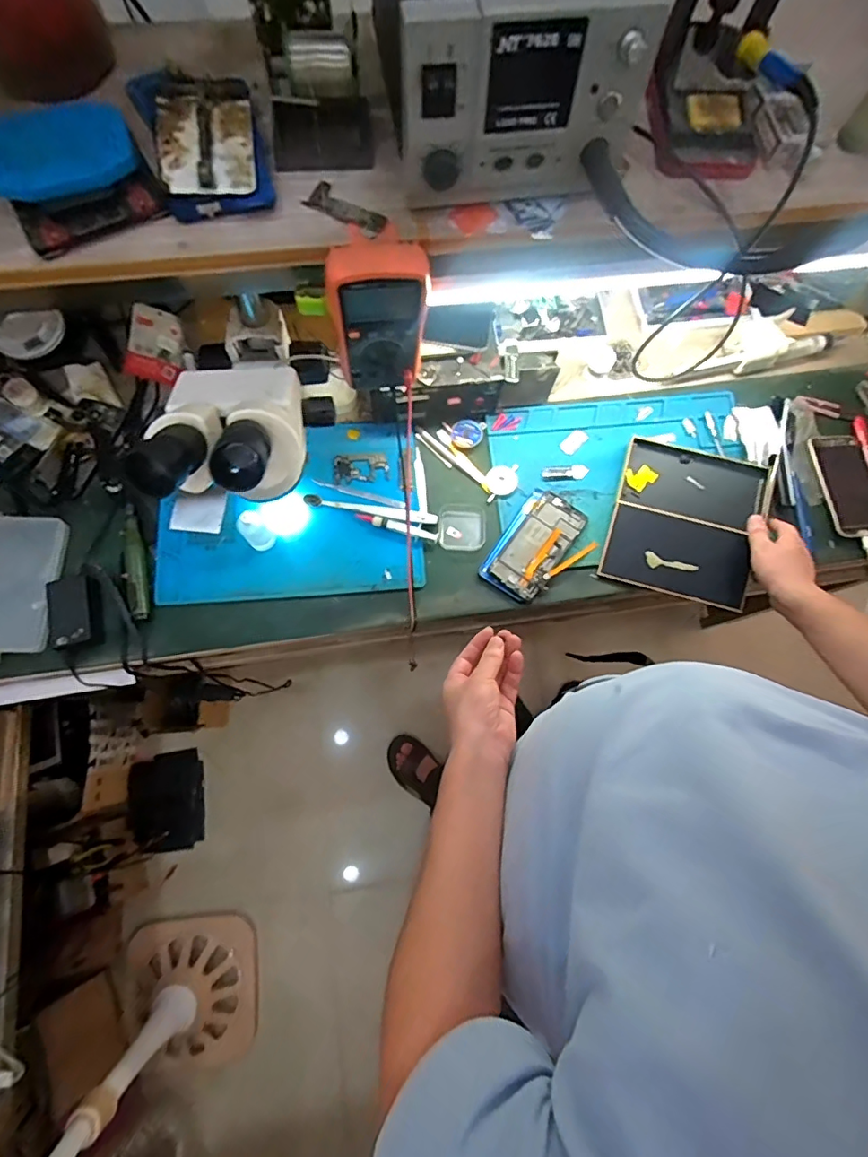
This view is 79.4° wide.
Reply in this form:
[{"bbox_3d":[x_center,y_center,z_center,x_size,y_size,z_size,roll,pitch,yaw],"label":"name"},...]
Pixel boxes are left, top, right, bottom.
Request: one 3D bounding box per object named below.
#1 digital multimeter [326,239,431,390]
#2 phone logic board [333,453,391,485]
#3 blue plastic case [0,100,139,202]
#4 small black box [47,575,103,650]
[{"bbox_3d":[-0.058,-0.261,0.536,0.105,0.157,0.046,-5,74,-3],"label":"digital multimeter"},{"bbox_3d":[-0.102,-0.157,0.739,0.077,0.008,0.042,-6,74,-3],"label":"phone logic board"},{"bbox_3d":[-0.318,-0.364,0.443,0.117,0.013,0.084,-16,75,-6],"label":"blue plastic case"},{"bbox_3d":[-0.450,0.039,0.651,0.055,0.024,0.089,-10,74,-5],"label":"small black box"}]

